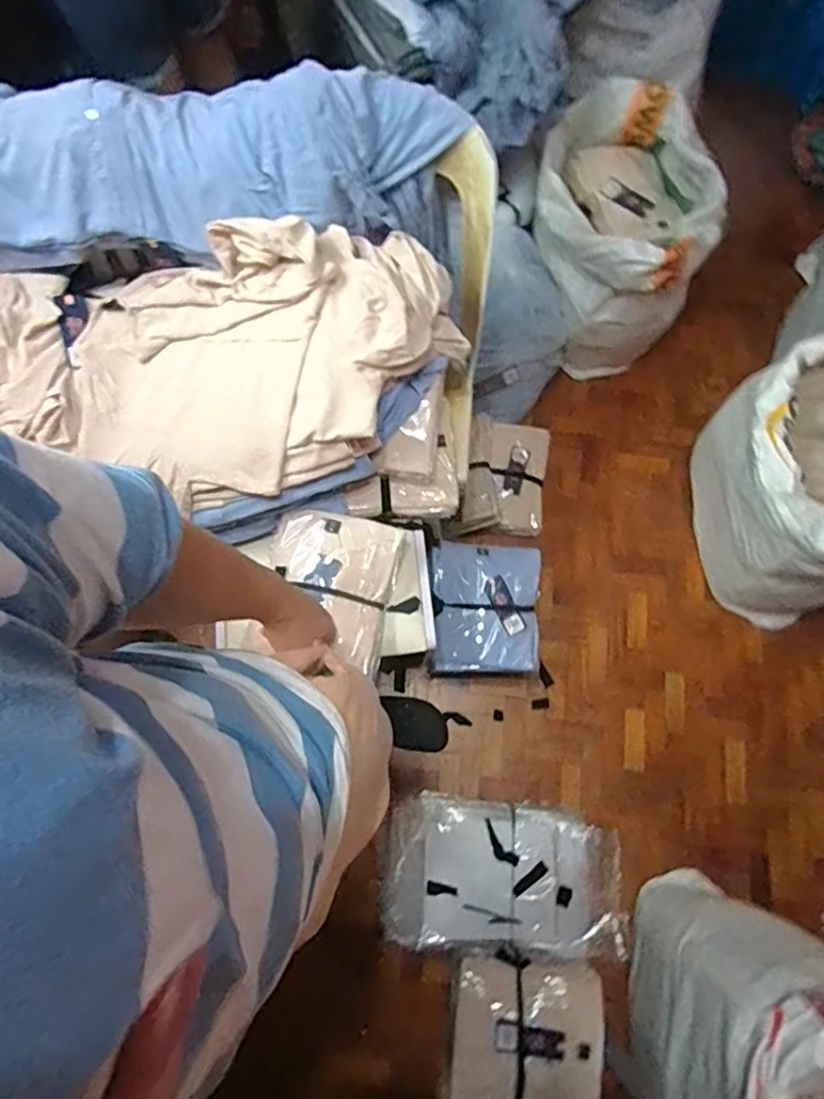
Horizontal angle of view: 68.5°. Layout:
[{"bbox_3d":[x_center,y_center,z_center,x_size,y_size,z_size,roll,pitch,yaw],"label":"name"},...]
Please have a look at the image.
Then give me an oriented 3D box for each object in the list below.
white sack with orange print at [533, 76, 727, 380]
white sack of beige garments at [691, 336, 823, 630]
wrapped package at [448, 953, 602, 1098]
[{"bbox_3d":[0.462,-0.720,1.407,0.324,0.387,0.443,-20,76,-6],"label":"white sack with orange print"},{"bbox_3d":[0.769,-0.125,1.213,0.305,0.507,0.445,7,75,2],"label":"white sack of beige garments"},{"bbox_3d":[0.198,0.892,1.069,0.257,0.063,0.278,6,75,1],"label":"wrapped package"}]

